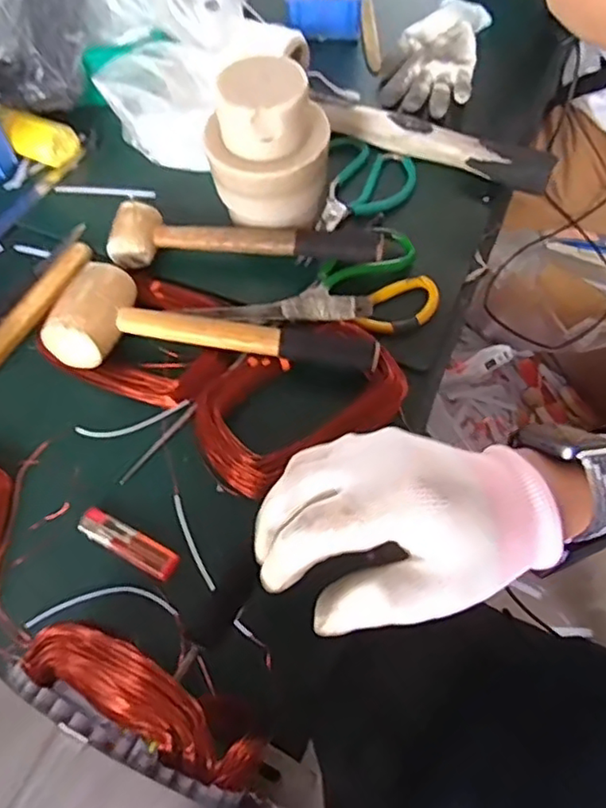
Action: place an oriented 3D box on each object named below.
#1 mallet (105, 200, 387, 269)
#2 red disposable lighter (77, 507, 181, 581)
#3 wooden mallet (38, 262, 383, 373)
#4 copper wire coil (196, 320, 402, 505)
[{"bbox_3d":[-0.052,-0.154,0.593,0.262,0.046,0.063,4,63,4],"label":"mallet"},{"bbox_3d":[-0.138,0.109,0.479,0.087,0.007,0.023,26,66,14],"label":"red disposable lighter"},{"bbox_3d":[-0.078,-0.053,0.531,0.275,0.055,0.095,14,64,9],"label":"wooden mallet"},{"bbox_3d":[-0.005,-0.007,0.526,0.183,0.019,0.105,-31,66,-14],"label":"copper wire coil"}]

